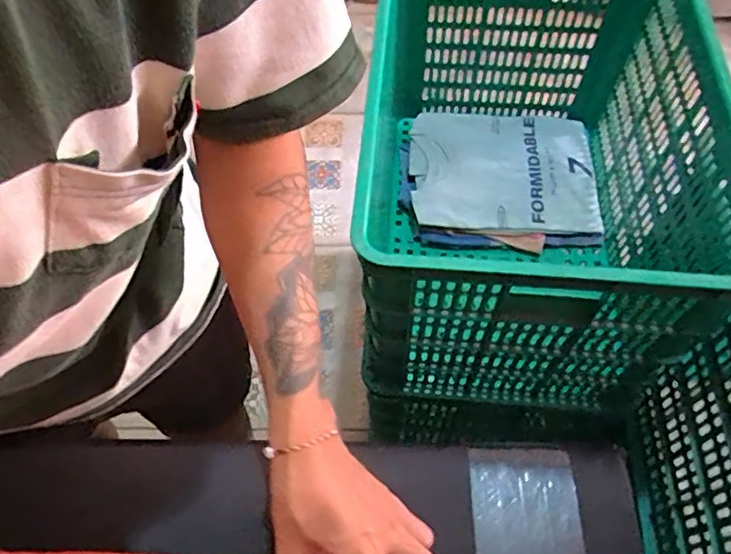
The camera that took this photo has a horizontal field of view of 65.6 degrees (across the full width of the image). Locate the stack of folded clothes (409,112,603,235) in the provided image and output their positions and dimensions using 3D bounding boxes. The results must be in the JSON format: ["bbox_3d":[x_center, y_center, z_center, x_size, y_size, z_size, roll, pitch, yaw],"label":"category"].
[{"bbox_3d":[0.253,-0.202,1.059,0.328,0.033,0.273,2,59,3],"label":"stack of folded clothes"}]

